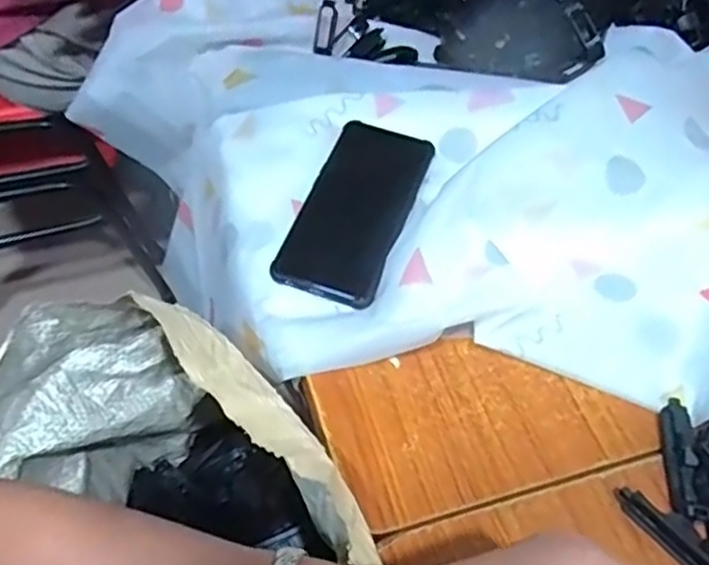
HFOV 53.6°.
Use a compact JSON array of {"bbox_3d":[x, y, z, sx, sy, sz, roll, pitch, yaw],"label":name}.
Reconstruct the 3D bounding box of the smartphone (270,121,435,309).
[{"bbox_3d":[0.002,-0.058,0.520,0.074,0.008,0.156,18,56,10],"label":"smartphone"}]

